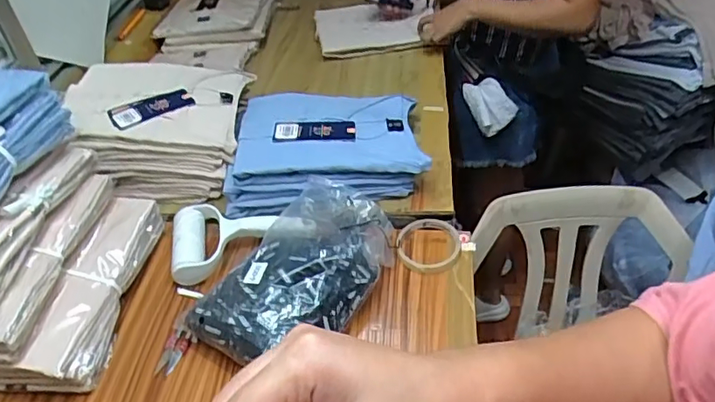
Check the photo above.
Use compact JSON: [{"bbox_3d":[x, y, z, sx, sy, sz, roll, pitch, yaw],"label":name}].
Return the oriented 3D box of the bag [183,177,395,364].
[{"bbox_3d":[-0.065,0.084,0.664,0.164,0.075,0.264,17,46,23],"label":"bag"}]

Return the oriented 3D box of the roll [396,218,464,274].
[{"bbox_3d":[0.096,0.055,0.718,0.080,0.017,0.098,19,48,26],"label":"roll"}]

